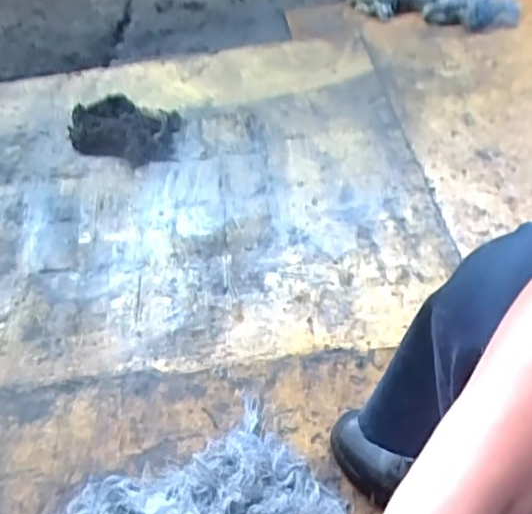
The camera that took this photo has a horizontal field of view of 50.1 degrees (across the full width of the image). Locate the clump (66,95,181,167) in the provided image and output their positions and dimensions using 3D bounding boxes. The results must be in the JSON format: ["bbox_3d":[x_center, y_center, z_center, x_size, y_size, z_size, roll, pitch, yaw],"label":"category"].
[{"bbox_3d":[-0.342,-0.306,1.345,0.325,0.050,0.193,12,50,18],"label":"clump"}]

